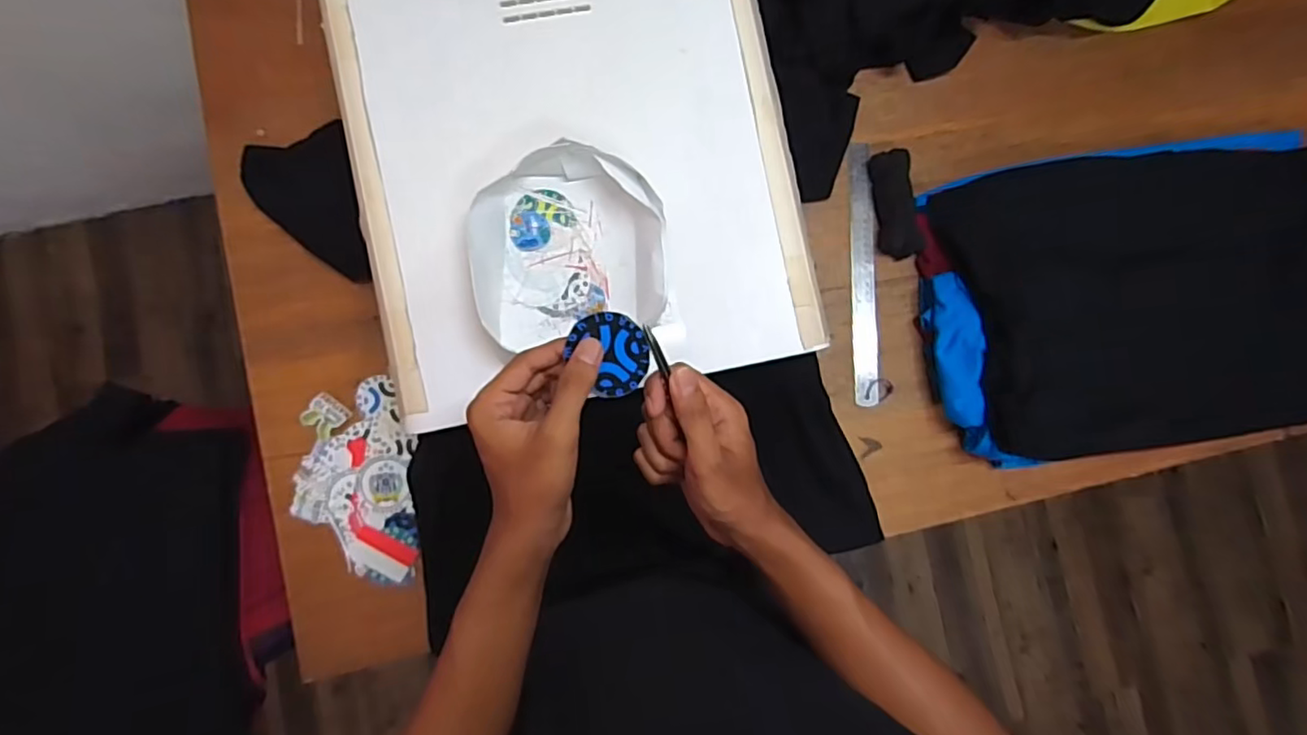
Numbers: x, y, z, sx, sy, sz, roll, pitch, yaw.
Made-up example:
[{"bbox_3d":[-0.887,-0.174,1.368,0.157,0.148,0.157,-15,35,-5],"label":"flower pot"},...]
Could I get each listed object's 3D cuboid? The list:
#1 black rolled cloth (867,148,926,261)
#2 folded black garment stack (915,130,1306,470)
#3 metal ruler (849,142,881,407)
[{"bbox_3d":[0.296,-0.199,0.751,0.045,0.025,0.128,-7,85,-6],"label":"black rolled cloth"},{"bbox_3d":[0.602,-0.086,0.735,0.552,0.098,0.347,-9,85,-6],"label":"folded black garment stack"},{"bbox_3d":[0.258,-0.115,0.751,0.032,0.005,0.319,0,87,2],"label":"metal ruler"}]

